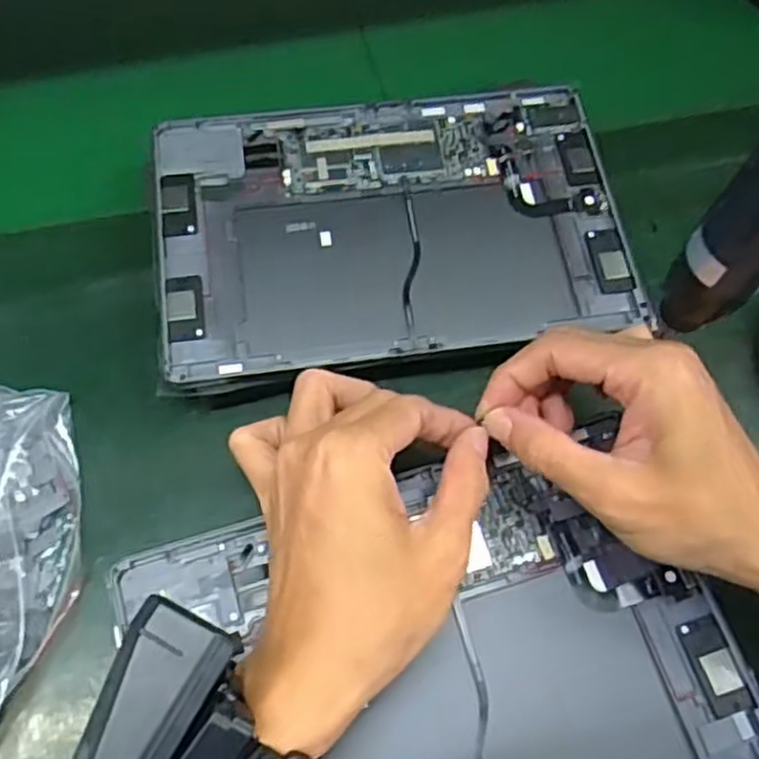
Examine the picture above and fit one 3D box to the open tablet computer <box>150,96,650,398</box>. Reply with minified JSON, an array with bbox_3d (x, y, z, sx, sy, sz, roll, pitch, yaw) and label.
[{"bbox_3d":[0.006,-0.087,0.422,0.252,0.012,0.164,-8,67,-5],"label":"open tablet computer"}]

